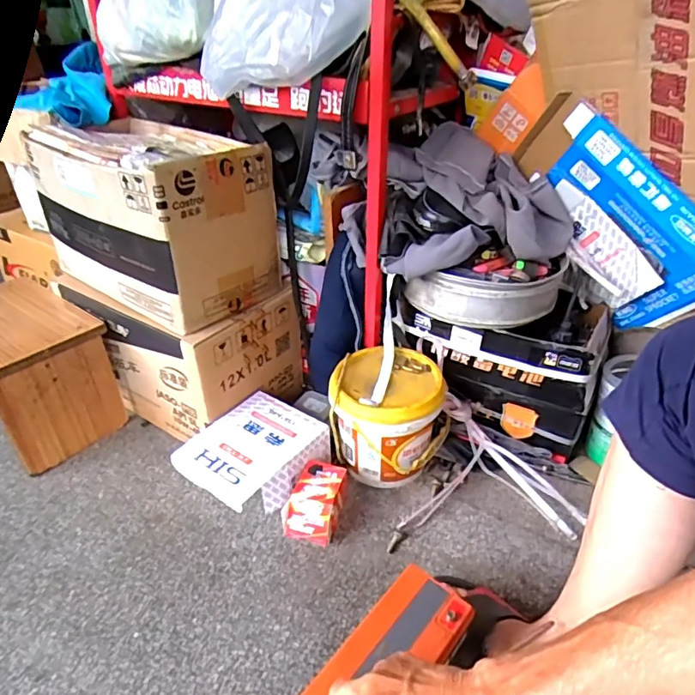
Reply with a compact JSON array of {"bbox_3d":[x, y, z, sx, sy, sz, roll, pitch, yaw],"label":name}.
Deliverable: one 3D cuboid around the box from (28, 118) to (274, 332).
[{"bbox_3d":[-0.312,-0.231,0.857,0.372,0.237,0.241,24,40,32],"label":"box"}]

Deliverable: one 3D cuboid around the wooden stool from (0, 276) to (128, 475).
[{"bbox_3d":[-0.569,0.040,0.915,0.279,0.220,0.196,23,41,31],"label":"wooden stool"}]

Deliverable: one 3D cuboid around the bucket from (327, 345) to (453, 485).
[{"bbox_3d":[0.070,0.117,0.837,0.184,0.169,0.167,4,33,6],"label":"bucket"}]

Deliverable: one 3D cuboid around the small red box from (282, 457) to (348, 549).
[{"bbox_3d":[-0.046,0.229,0.766,0.075,0.064,0.108,7,35,11],"label":"small red box"}]

